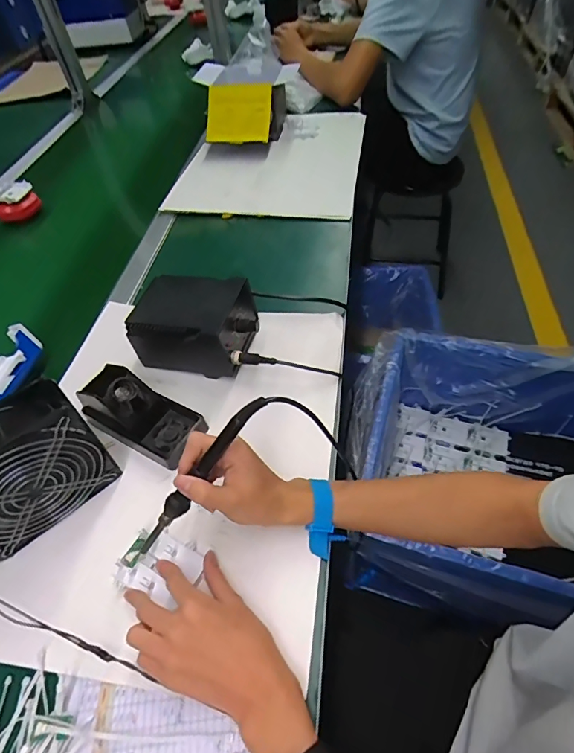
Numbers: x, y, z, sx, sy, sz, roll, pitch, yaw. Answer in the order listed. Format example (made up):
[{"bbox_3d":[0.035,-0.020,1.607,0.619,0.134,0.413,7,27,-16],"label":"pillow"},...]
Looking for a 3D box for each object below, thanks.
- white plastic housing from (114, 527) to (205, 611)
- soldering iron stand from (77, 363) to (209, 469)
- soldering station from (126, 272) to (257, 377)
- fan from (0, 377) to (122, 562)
[{"bbox_3d":[-0.125,0.188,0.434,0.077,0.013,0.062,18,55,17],"label":"white plastic housing"},{"bbox_3d":[-0.183,0.039,0.541,0.146,0.073,0.082,27,58,22],"label":"soldering iron stand"},{"bbox_3d":[-0.125,-0.071,0.616,0.160,0.094,0.111,8,53,9],"label":"soldering station"},{"bbox_3d":[-0.270,0.099,0.445,0.066,0.147,0.154,36,62,27],"label":"fan"}]

